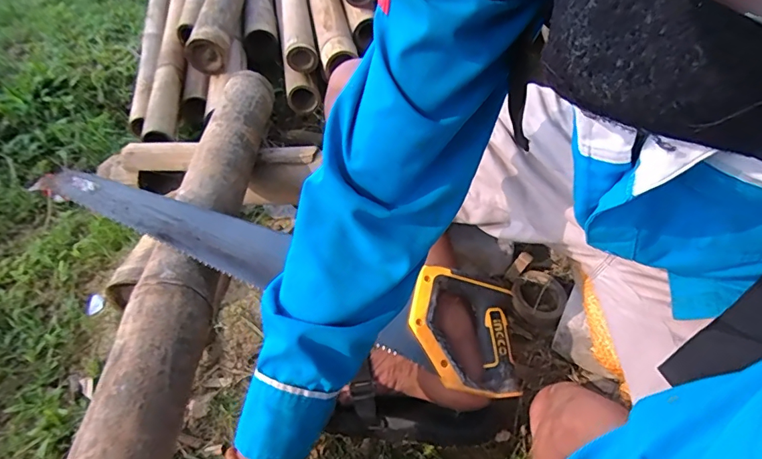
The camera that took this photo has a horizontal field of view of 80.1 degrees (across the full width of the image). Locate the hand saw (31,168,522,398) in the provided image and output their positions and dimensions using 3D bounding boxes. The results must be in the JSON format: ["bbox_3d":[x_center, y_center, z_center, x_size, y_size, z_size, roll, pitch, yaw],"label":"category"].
[{"bbox_3d":[-0.111,0.055,0.529,0.574,0.024,0.129,18,70,-5],"label":"hand saw"}]

